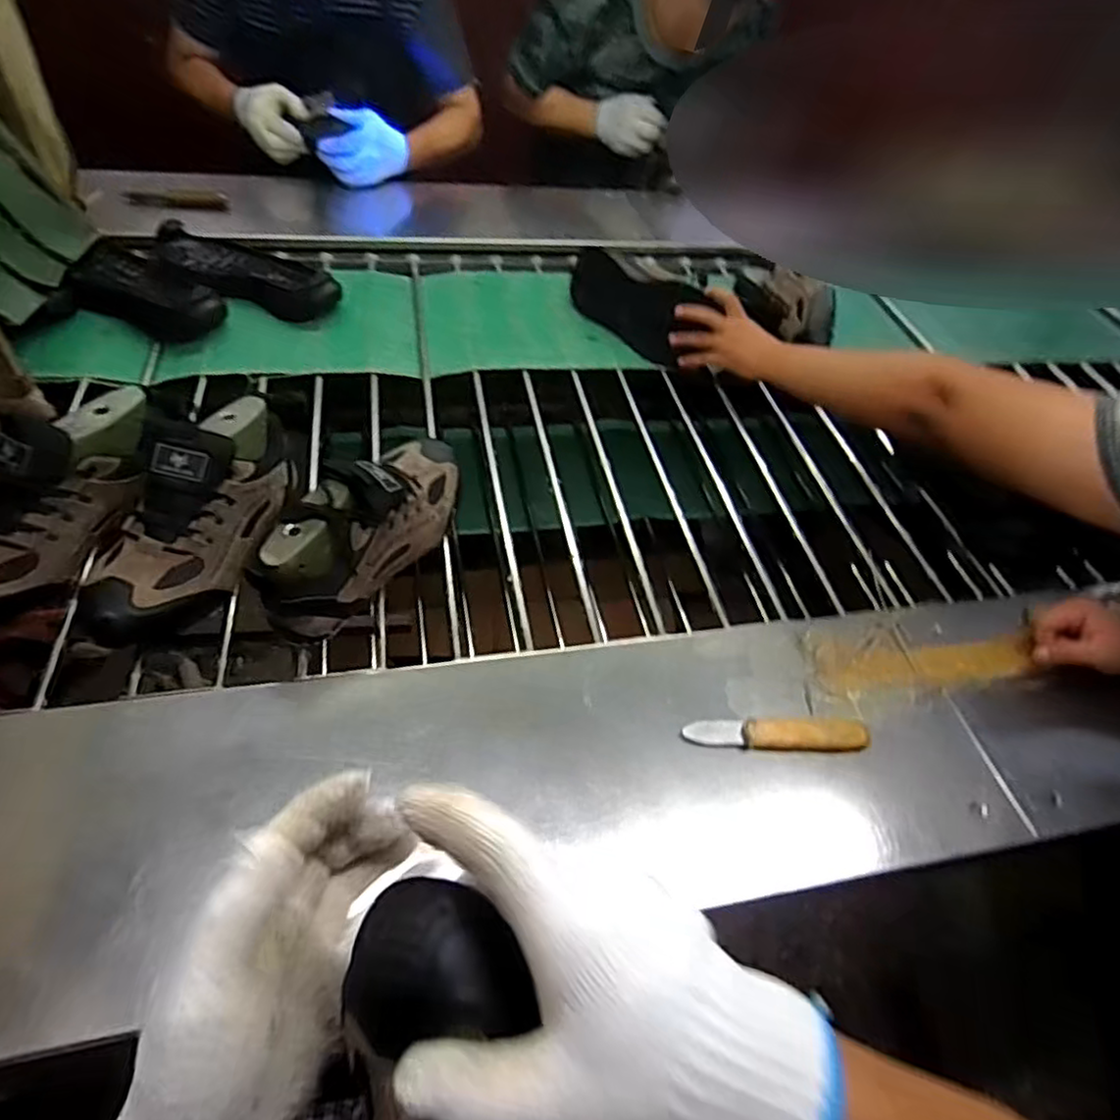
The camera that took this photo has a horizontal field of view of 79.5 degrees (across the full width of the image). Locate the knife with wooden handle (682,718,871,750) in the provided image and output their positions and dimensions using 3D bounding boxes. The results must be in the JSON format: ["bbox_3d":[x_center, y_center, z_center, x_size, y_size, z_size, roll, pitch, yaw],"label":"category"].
[{"bbox_3d":[0.189,0.150,0.584,0.161,0.017,0.025,3,48,-3],"label":"knife with wooden handle"}]

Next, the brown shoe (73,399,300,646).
[{"bbox_3d":[-0.345,-0.047,0.632,0.094,0.126,0.270,16,62,8],"label":"brown shoe"}]

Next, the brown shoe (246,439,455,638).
[{"bbox_3d":[-0.178,-0.046,0.657,0.096,0.115,0.264,20,50,9],"label":"brown shoe"}]

